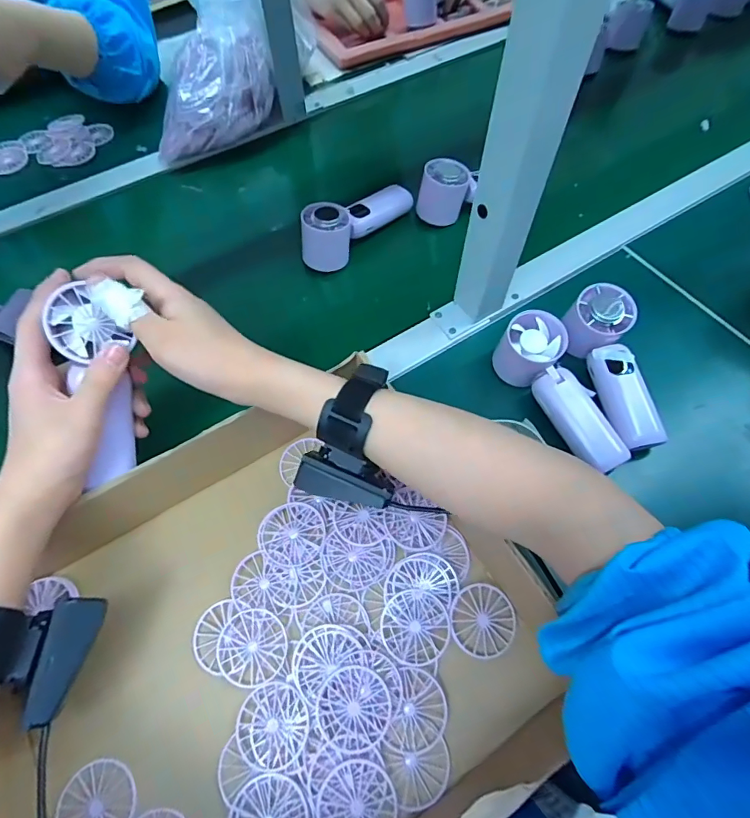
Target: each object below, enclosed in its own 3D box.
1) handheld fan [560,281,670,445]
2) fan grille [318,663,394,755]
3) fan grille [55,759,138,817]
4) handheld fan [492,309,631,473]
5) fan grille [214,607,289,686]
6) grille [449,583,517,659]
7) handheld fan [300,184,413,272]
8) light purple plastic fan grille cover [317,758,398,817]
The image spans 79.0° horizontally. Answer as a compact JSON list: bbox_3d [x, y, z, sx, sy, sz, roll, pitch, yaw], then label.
[{"bbox_3d":[0.218,-0.038,0.421,0.055,0.045,0.153,-10,75,-5],"label":"handheld fan"},{"bbox_3d":[-0.014,0.204,0.311,0.049,0.005,0.049,0,62,0],"label":"fan grille"},{"bbox_3d":[-0.182,0.260,0.297,0.050,0.004,0.047,0,62,0],"label":"fan grille"},{"bbox_3d":[0.167,-0.021,0.414,0.052,0.054,0.140,-29,66,-14],"label":"handheld fan"},{"bbox_3d":[-0.091,0.176,0.336,0.049,0.004,0.050,0,62,0],"label":"fan grille"},{"bbox_3d":[0.081,0.158,0.340,0.048,0.009,0.048,0,62,0],"label":"grille"},{"bbox_3d":[-0.021,-0.226,0.531,0.049,0.053,0.153,38,69,18],"label":"handheld fan"},{"bbox_3d":[-0.011,0.254,0.289,0.048,0.004,0.048,-26,65,-13],"label":"light purple plastic fan grille cover"}]

